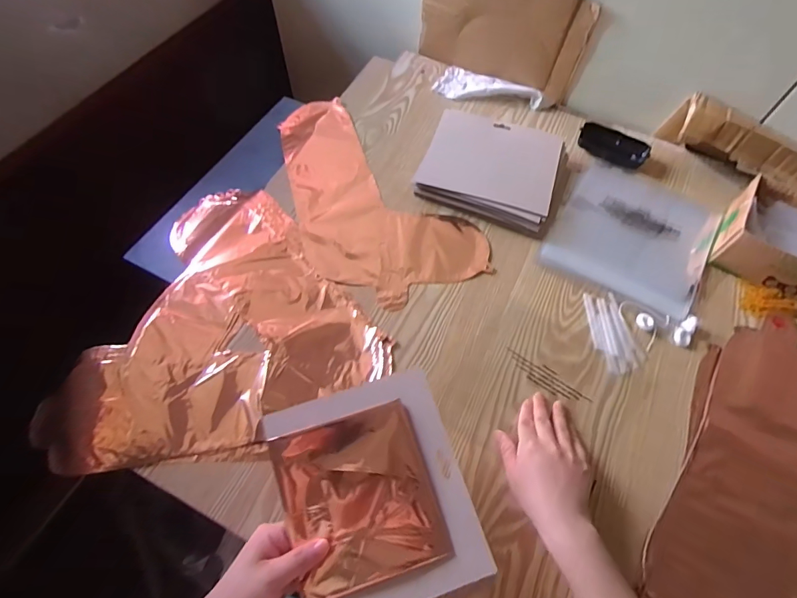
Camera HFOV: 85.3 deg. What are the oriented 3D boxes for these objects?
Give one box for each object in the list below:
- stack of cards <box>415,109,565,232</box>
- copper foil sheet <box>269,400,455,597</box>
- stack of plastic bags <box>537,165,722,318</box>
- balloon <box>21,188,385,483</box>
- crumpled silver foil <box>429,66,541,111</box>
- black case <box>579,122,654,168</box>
[{"bbox_3d":[0.139,-0.198,0.656,0.190,0.031,0.171,18,62,8],"label":"stack of cards"},{"bbox_3d":[-0.036,0.182,0.398,0.131,0.007,0.143,-16,75,-9],"label":"copper foil sheet"},{"bbox_3d":[0.345,-0.098,0.632,0.204,0.018,0.215,29,64,13],"label":"stack of plastic bags"},{"bbox_3d":[-0.258,0.044,0.541,0.367,0.026,0.361,-34,66,-18],"label":"balloon"},{"bbox_3d":[0.153,-0.359,0.746,0.177,0.016,0.072,25,63,11],"label":"crumpled silver foil"},{"bbox_3d":[0.353,-0.254,0.712,0.109,0.018,0.057,22,63,10],"label":"black case"}]

